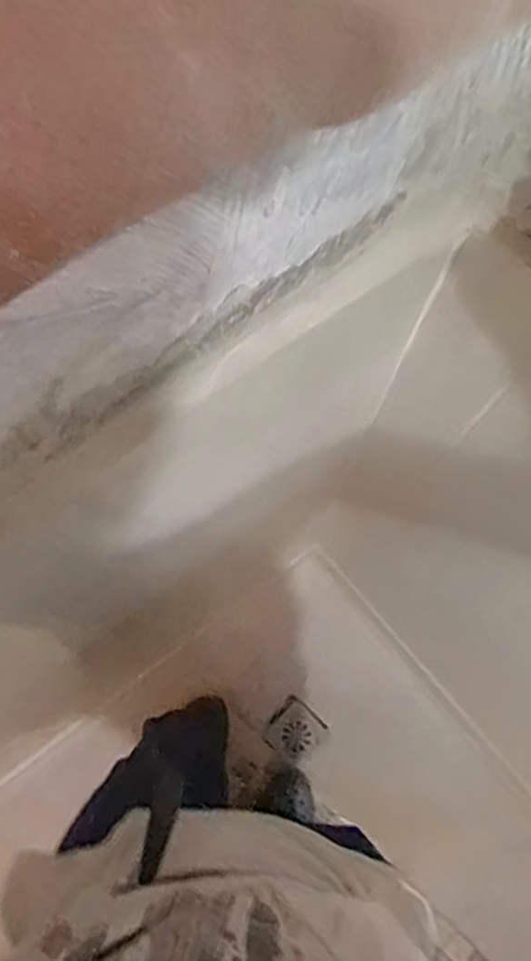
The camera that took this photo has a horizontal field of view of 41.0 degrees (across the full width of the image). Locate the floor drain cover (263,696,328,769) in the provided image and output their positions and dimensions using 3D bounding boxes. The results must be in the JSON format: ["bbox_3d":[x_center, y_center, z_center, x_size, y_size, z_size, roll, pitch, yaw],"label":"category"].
[{"bbox_3d":[0.061,0.512,1.435,0.104,0.006,0.105,37,84,11],"label":"floor drain cover"}]

